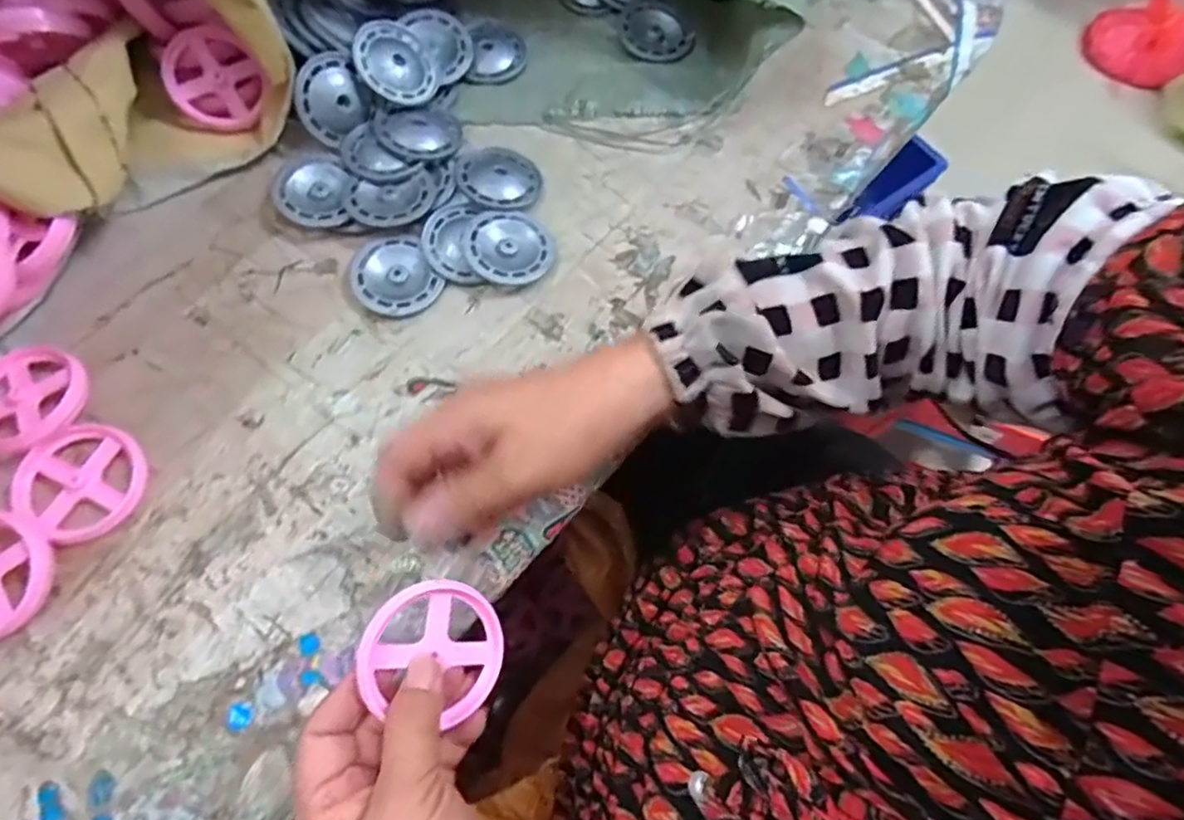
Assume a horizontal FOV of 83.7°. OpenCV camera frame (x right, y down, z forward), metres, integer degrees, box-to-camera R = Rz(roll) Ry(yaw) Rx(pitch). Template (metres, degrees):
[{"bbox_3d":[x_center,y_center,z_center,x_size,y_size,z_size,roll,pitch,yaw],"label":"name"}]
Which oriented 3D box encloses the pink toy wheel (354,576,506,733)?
[{"bbox_3d":[-0.070,0.107,0.297,0.063,0.008,0.056,21,73,-23],"label":"pink toy wheel"}]

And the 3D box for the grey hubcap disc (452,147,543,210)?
[{"bbox_3d":[-0.062,-0.154,0.441,0.053,0.014,0.055,1,68,-3],"label":"grey hubcap disc"}]

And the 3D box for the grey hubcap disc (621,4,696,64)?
[{"bbox_3d":[0.046,-0.282,0.492,0.048,0.006,0.052,1,68,-3],"label":"grey hubcap disc"}]

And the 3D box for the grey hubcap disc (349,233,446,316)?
[{"bbox_3d":[-0.125,-0.084,0.415,0.050,0.007,0.055,1,68,-3],"label":"grey hubcap disc"}]

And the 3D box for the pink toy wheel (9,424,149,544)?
[{"bbox_3d":[-0.276,0.038,0.359,0.060,0.012,0.060,1,68,-3],"label":"pink toy wheel"}]

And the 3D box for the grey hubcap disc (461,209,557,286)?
[{"bbox_3d":[-0.052,-0.104,0.420,0.055,0.012,0.054,1,68,-3],"label":"grey hubcap disc"}]

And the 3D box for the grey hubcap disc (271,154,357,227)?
[{"bbox_3d":[-0.179,-0.143,0.426,0.046,0.007,0.053,6,68,-10],"label":"grey hubcap disc"}]

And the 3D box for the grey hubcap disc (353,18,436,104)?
[{"bbox_3d":[-0.131,-0.235,0.446,0.054,0.005,0.053,6,79,-32],"label":"grey hubcap disc"}]

